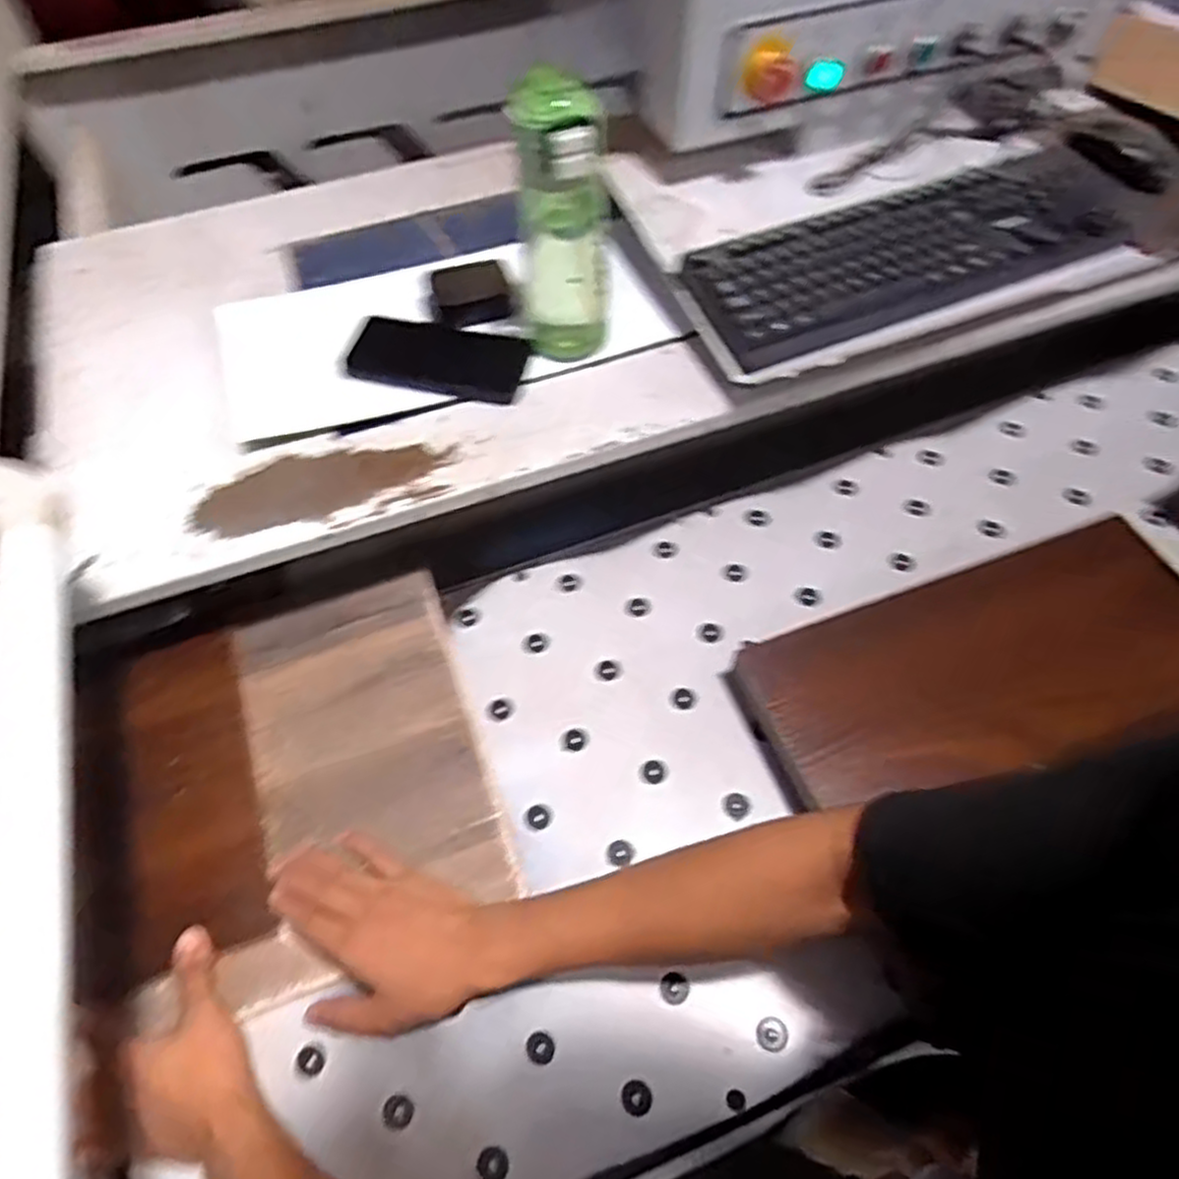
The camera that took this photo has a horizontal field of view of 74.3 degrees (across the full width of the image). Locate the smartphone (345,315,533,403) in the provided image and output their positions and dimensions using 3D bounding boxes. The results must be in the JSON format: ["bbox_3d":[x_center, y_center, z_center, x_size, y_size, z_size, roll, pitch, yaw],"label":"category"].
[{"bbox_3d":[-0.140,-0.219,0.730,0.156,0.012,0.082,10,61,0],"label":"smartphone"}]

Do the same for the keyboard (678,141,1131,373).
[{"bbox_3d":[0.293,-0.324,0.728,0.385,0.026,0.159,-20,75,-5],"label":"keyboard"}]

